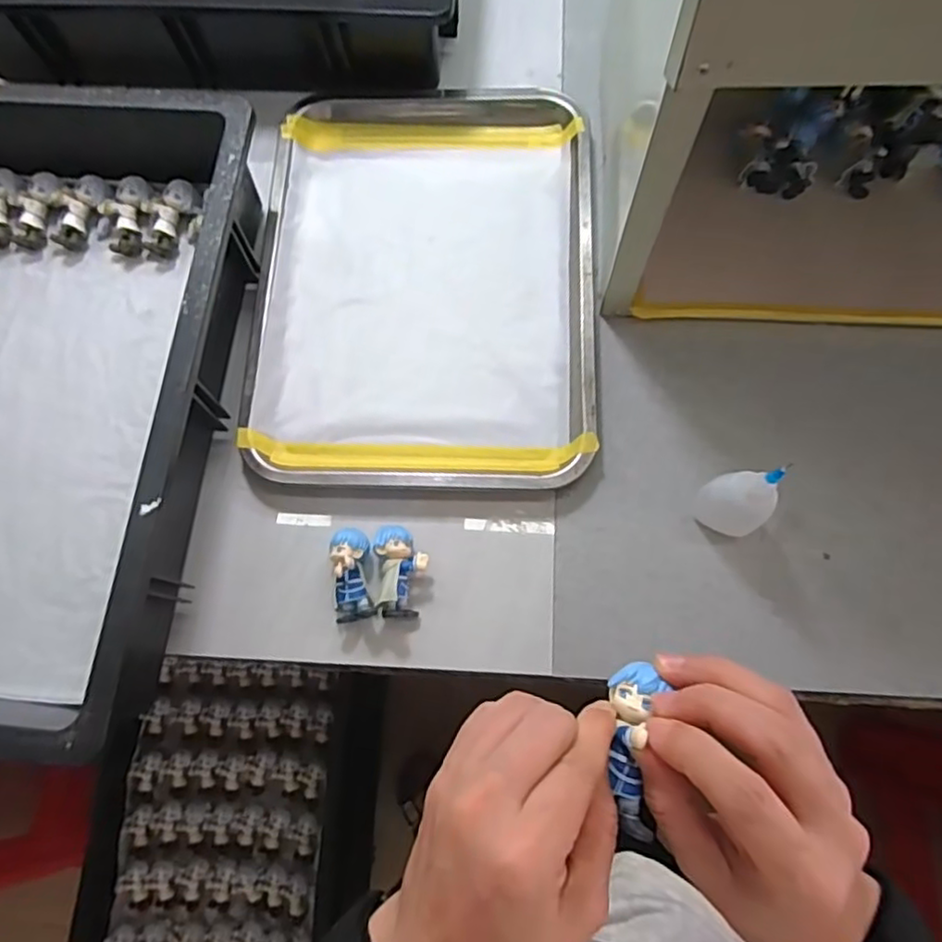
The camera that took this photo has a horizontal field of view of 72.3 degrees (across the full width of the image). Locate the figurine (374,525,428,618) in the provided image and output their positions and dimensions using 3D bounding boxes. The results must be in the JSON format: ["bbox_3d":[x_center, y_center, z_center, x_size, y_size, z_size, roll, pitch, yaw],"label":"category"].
[{"bbox_3d":[-0.050,0.070,0.447,0.035,0.028,0.060,9,75,5],"label":"figurine"}]

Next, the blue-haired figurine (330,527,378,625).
[{"bbox_3d":[-0.082,0.072,0.447,0.026,0.035,0.062,-9,74,0],"label":"blue-haired figurine"}]

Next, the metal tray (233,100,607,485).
[{"bbox_3d":[-0.034,-0.161,0.520,0.260,0.034,0.359,2,75,3],"label":"metal tray"}]

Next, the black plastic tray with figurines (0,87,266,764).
[{"bbox_3d":[-0.329,-0.068,0.452,0.314,0.102,0.459,5,75,4],"label":"black plastic tray with figurines"}]

